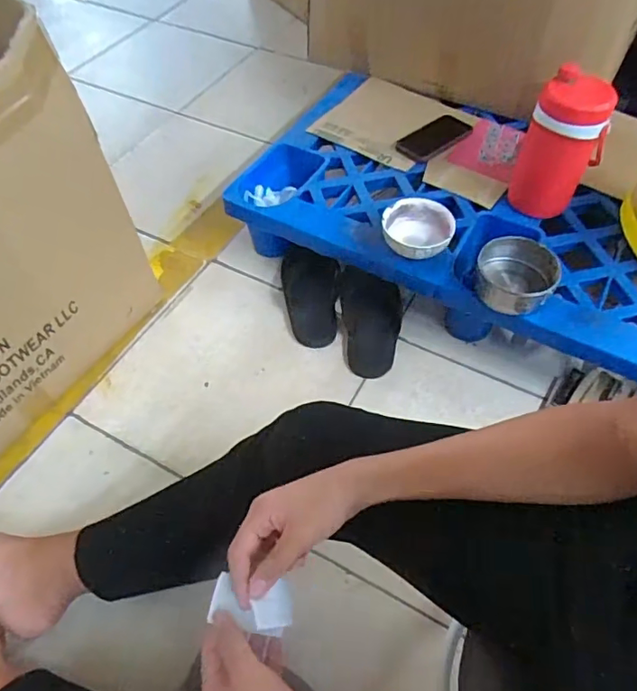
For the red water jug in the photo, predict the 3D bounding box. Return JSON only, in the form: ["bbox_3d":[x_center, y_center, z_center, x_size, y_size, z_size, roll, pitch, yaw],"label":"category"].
[{"bbox_3d":[0.397,-0.316,0.865,0.108,0.228,0.101,34,62,22],"label":"red water jug"}]

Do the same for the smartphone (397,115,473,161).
[{"bbox_3d":[0.235,-0.424,1.066,0.174,0.009,0.084,-34,66,-19],"label":"smartphone"}]

